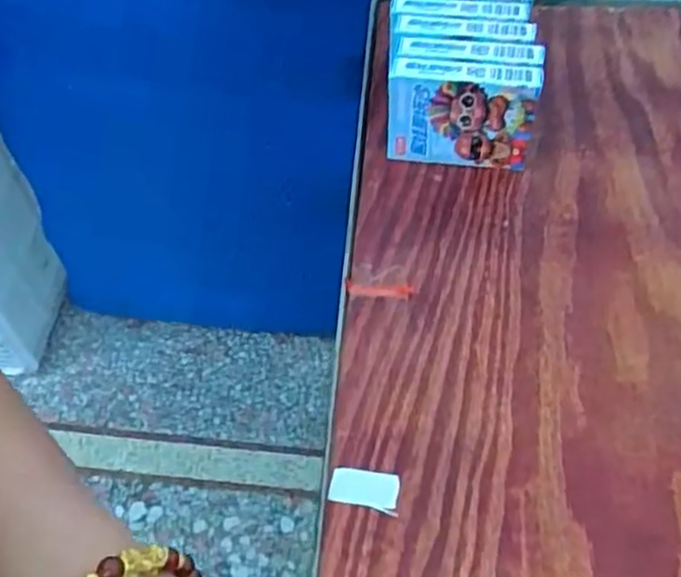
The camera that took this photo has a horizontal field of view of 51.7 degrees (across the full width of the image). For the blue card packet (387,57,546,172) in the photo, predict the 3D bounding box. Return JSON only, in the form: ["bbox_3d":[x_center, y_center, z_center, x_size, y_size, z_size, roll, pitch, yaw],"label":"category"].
[{"bbox_3d":[0.077,-0.109,0.452,0.090,0.069,0.023,11,53,12],"label":"blue card packet"}]

